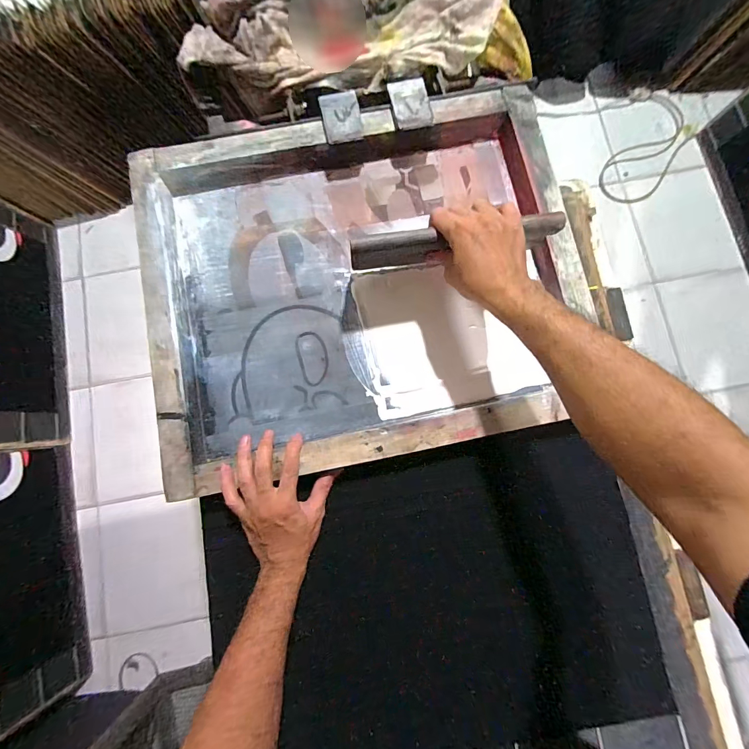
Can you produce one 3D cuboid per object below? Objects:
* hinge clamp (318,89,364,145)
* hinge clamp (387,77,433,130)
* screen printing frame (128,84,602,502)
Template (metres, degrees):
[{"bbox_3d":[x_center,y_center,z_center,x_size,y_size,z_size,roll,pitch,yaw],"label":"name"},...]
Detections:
[{"bbox_3d":[-0.046,-0.360,0.515,0.052,0.012,0.083,-11,81,-1],"label":"hinge clamp"},{"bbox_3d":[0.051,-0.379,0.519,0.050,0.010,0.074,-13,81,-1],"label":"hinge clamp"},{"bbox_3d":[-0.013,-0.129,0.509,0.576,0.053,0.478,-16,81,-1],"label":"screen printing frame"}]

